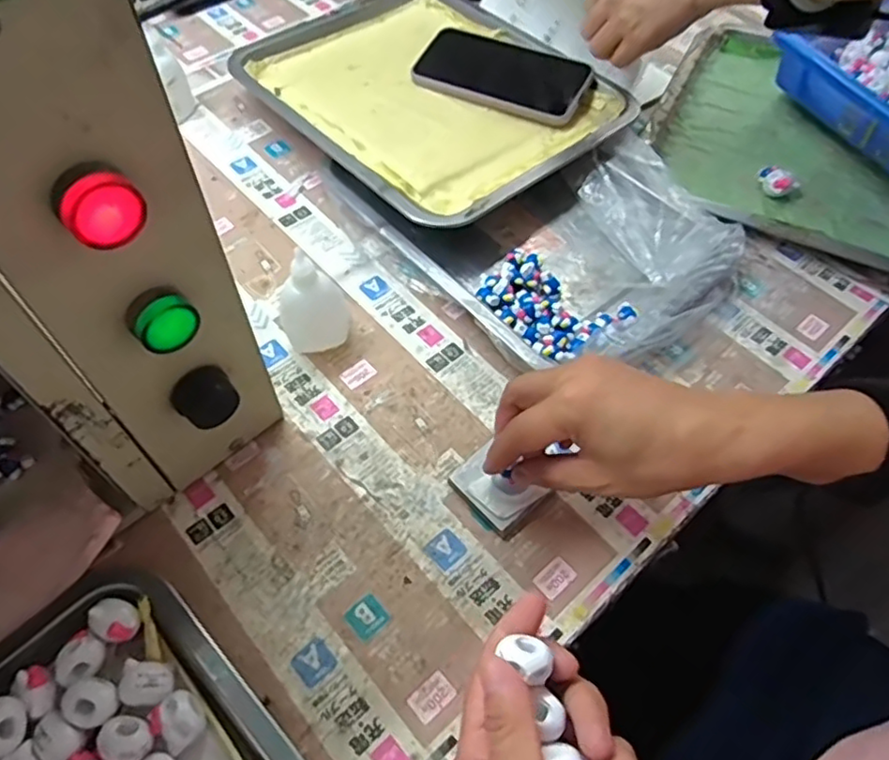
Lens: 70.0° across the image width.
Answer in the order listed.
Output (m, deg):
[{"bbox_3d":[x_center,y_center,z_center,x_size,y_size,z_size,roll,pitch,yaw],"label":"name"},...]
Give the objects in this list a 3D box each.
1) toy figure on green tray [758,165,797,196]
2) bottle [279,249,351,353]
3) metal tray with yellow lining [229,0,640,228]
[{"bbox_3d":[0.285,-0.173,0.545,0.022,0.017,0.032,-38,67,-23],"label":"toy figure on green tray"},{"bbox_3d":[-0.091,-0.056,0.435,0.045,0.077,0.041,-9,59,-8],"label":"bottle"},{"bbox_3d":[-0.018,-0.274,0.590,0.256,0.028,0.321,-37,66,-22],"label":"metal tray with yellow lining"}]

